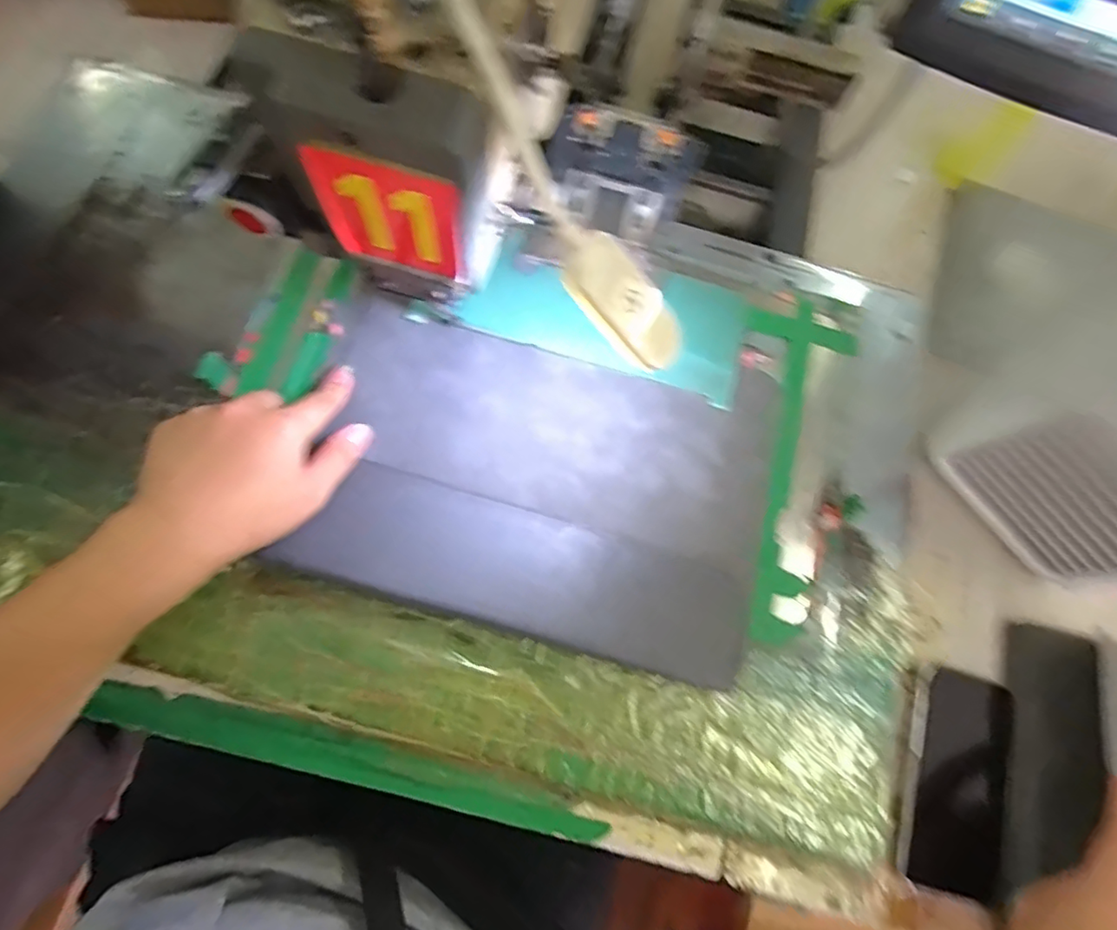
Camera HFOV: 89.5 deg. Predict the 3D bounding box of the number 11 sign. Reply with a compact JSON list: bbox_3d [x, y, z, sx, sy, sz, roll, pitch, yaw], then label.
[{"bbox_3d":[-0.081,-0.118,0.272,0.068,0.069,0.009,13,73,-1],"label":"number 11 sign"}]

